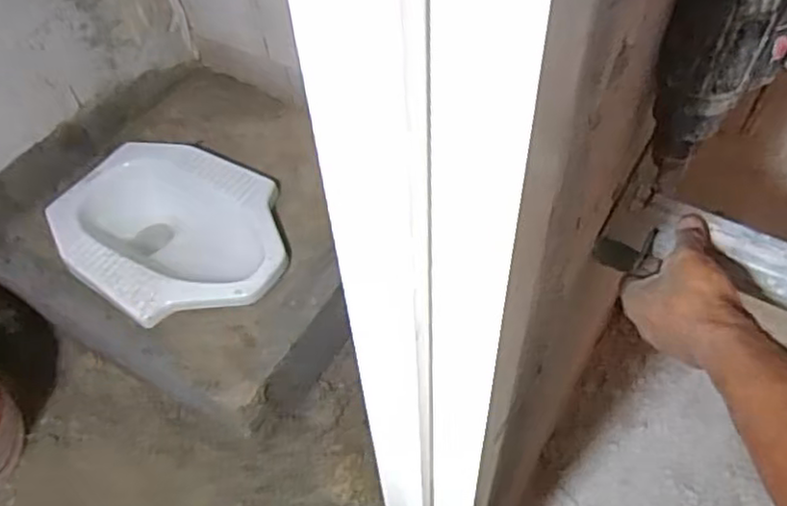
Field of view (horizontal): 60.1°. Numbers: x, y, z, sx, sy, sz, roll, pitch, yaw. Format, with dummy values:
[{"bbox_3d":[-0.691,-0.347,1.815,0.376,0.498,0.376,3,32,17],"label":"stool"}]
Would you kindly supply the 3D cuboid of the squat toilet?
[{"bbox_3d":[-0.427,-0.019,1.406,0.500,0.160,0.384,29,61,24],"label":"squat toilet"}]

